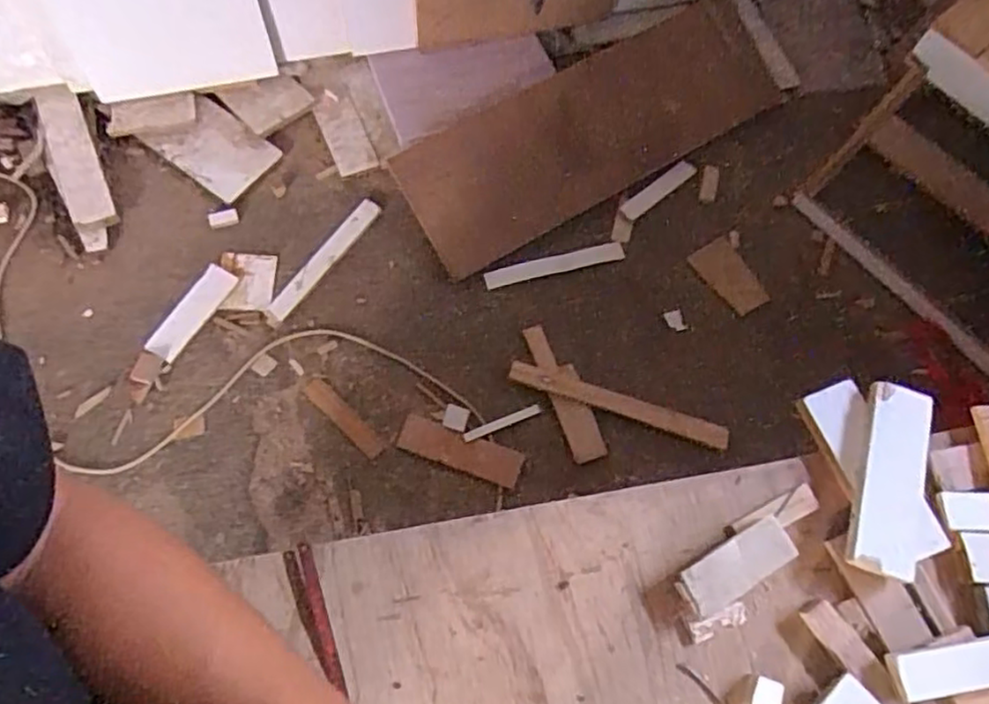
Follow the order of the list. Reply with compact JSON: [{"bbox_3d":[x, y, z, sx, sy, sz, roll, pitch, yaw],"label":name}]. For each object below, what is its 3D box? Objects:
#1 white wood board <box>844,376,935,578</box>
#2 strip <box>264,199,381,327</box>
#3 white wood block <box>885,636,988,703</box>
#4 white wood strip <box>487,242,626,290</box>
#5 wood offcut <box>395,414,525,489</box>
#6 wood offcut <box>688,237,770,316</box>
[{"bbox_3d":[0.392,0.125,0.664,0.063,0.018,0.187,17,67,4],"label":"white wood board"},{"bbox_3d":[-0.402,-0.214,1.569,0.049,0.029,0.373,34,70,9],"label":"strip"},{"bbox_3d":[0.436,0.283,0.610,0.155,0.016,0.040,-7,67,-6],"label":"white wood block"},{"bbox_3d":[0.146,-0.209,1.621,0.340,0.023,0.041,-13,71,-9],"label":"white wood strip"},{"bbox_3d":[-0.072,0.213,1.458,0.266,0.017,0.077,20,69,3],"label":"wood offcut"},{"bbox_3d":[0.579,-0.179,1.664,0.102,0.023,0.194,-35,90,12],"label":"wood offcut"}]

